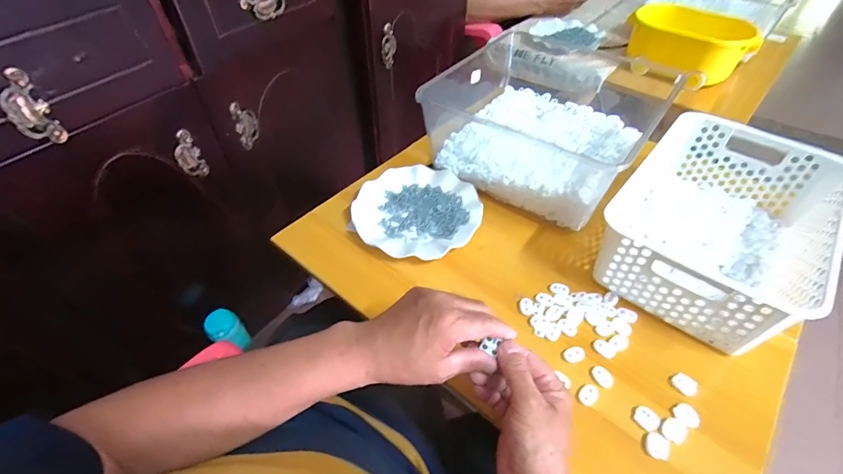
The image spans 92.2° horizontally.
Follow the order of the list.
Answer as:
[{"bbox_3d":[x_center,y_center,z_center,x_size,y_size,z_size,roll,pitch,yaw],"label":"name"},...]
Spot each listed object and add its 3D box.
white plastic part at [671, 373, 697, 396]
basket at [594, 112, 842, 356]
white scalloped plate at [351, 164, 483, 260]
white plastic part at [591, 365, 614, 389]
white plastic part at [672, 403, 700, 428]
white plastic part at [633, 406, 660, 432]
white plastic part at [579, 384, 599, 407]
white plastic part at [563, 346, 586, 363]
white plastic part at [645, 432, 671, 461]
[{"bbox_3d":[0.280,0.156,0.430,0.018,0.009,0.023,-27,52,-24],"label":"white plastic part"},{"bbox_3d":[0.370,-0.021,0.520,0.224,0.116,0.299,32,54,27],"label":"basket"},{"bbox_3d":[-0.007,-0.037,0.599,0.178,0.025,0.182,0,46,0],"label":"white scalloped plate"},{"bbox_3d":[0.195,0.150,0.436,0.017,0.004,0.024,-19,49,-18],"label":"white plastic part"},{"bbox_3d":[0.267,0.179,0.407,0.020,0.007,0.023,-27,52,-24],"label":"white plastic part"},{"bbox_3d":[0.226,0.181,0.406,0.023,0.004,0.023,0,46,0],"label":"white plastic part"},{"bbox_3d":[0.176,0.164,0.424,0.023,0.004,0.017,-32,55,-28],"label":"white plastic part"},{"bbox_3d":[0.172,0.132,0.456,0.025,0.004,0.017,-19,49,-17],"label":"white plastic part"},{"bbox_3d":[0.227,0.201,0.390,0.020,0.005,0.024,21,50,19],"label":"white plastic part"}]

